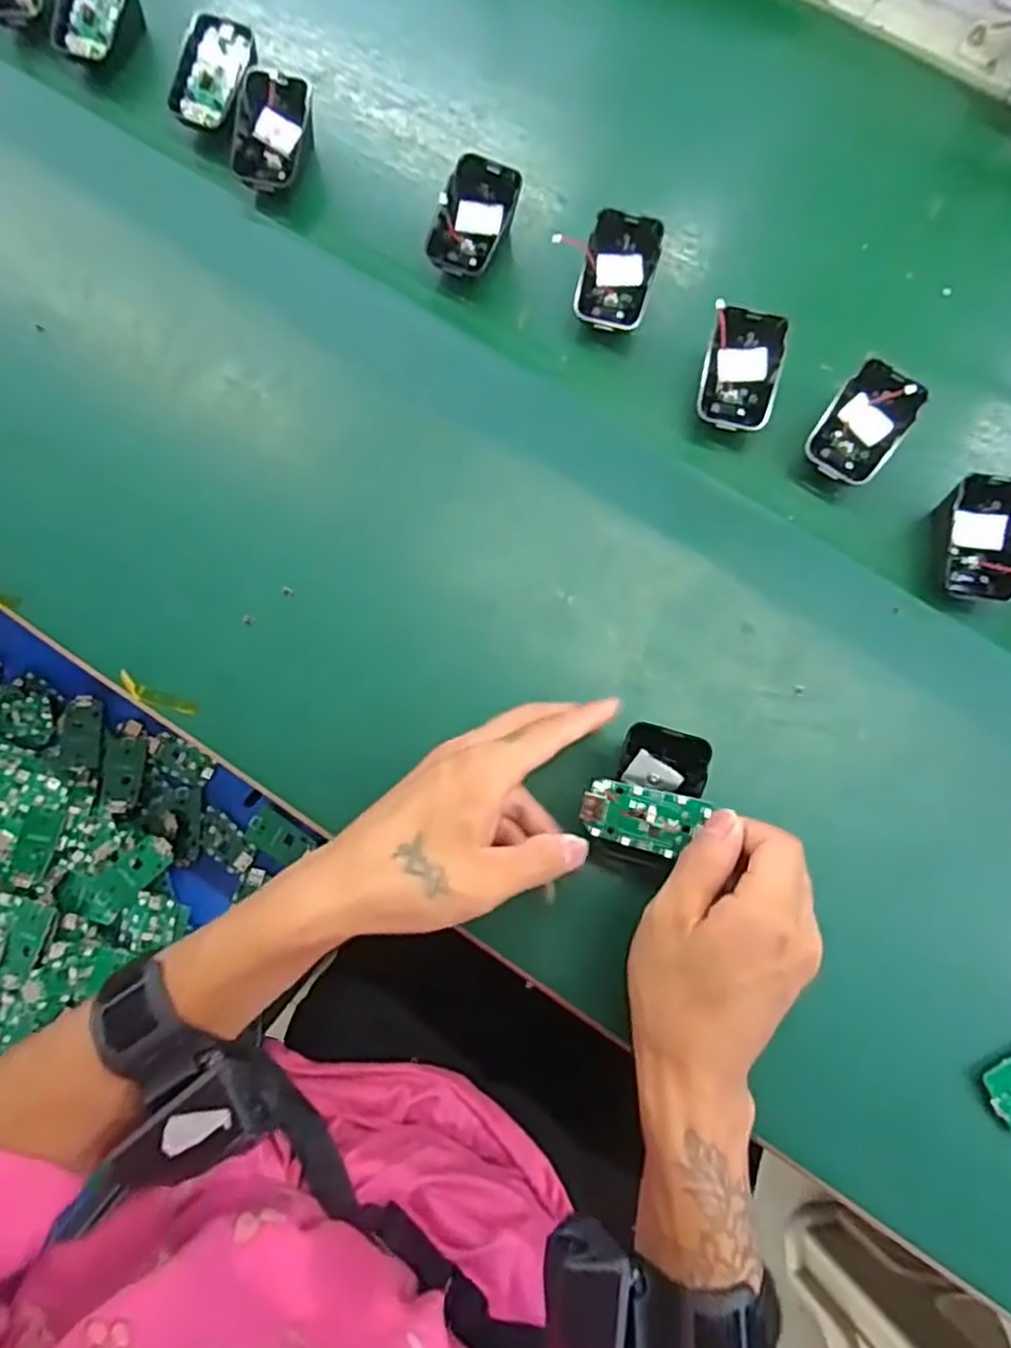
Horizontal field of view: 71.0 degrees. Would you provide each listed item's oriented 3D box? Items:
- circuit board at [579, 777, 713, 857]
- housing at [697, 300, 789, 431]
[{"bbox_3d":[0.067,0.072,0.353,0.058,0.006,0.030,13,96,7],"label":"circuit board"},{"bbox_3d":[0.142,-0.184,0.428,0.043,0.023,0.067,11,97,9],"label":"housing"}]

